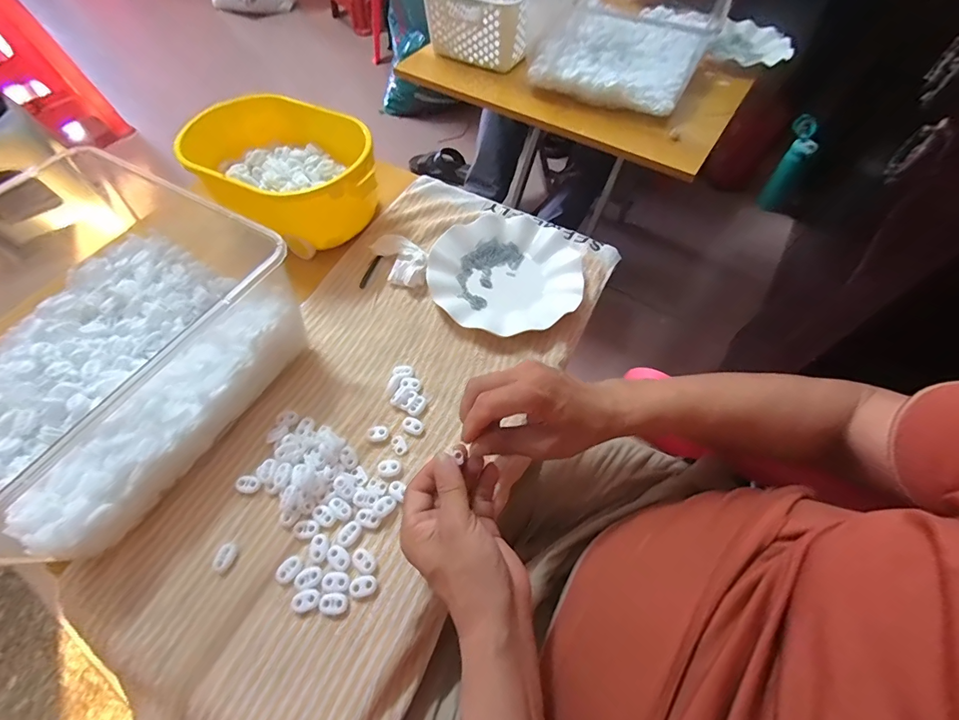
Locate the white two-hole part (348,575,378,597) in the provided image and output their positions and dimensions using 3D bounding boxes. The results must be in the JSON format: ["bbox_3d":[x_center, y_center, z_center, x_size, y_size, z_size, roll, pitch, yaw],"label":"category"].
[{"bbox_3d":[-0.096,0.186,0.340,0.022,0.004,0.015,-9,60,-5],"label":"white two-hole part"}]

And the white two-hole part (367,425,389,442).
[{"bbox_3d":[-0.101,0.073,0.407,0.021,0.006,0.015,-11,60,-7],"label":"white two-hole part"}]

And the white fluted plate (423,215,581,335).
[{"bbox_3d":[0.031,-0.106,0.502,0.178,0.022,0.180,0,59,0],"label":"white fluted plate"}]

